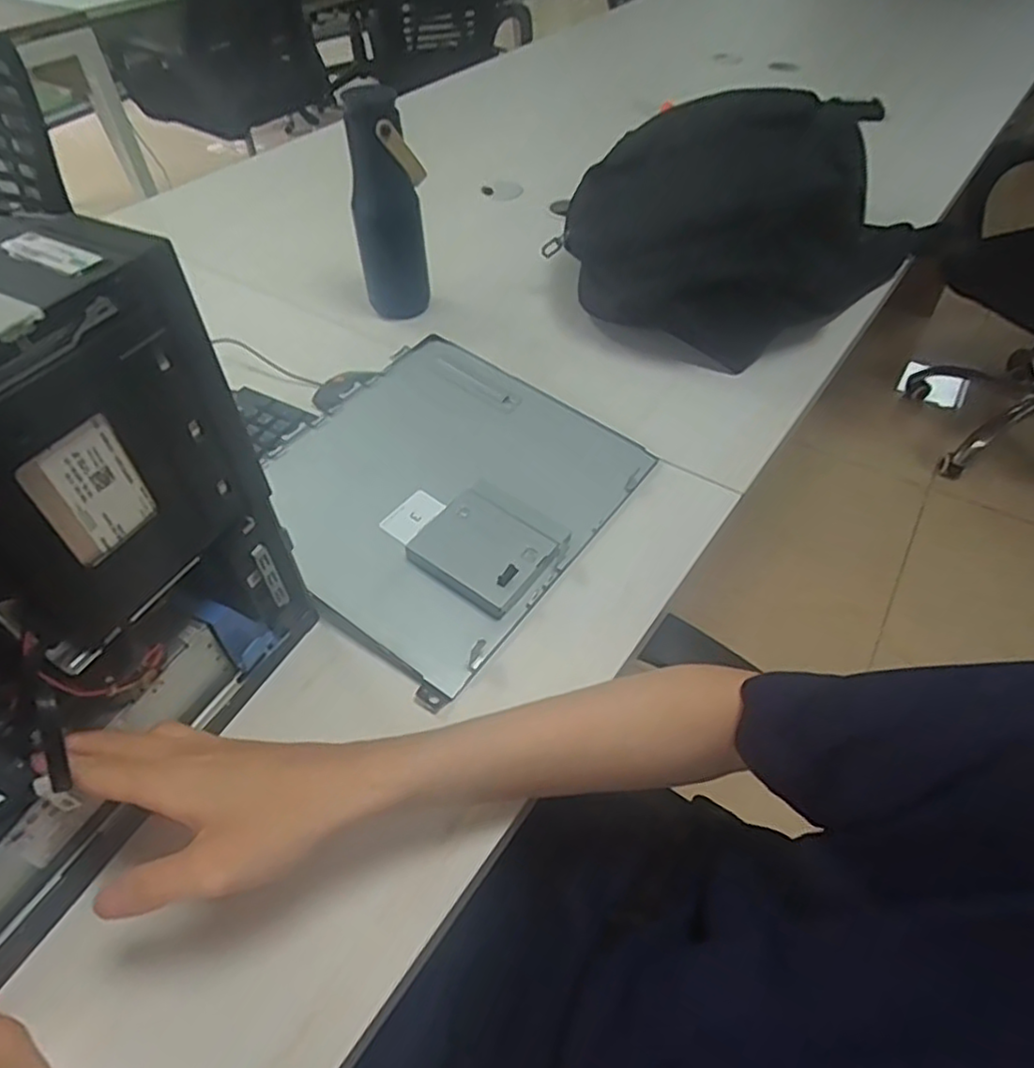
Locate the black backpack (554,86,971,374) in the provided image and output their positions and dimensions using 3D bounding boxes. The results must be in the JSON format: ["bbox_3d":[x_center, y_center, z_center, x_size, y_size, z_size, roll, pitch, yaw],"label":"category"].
[{"bbox_3d":[0.257,-0.380,0.790,0.310,0.159,0.417,35,58,28],"label":"black backpack"}]

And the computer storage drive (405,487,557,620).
[{"bbox_3d":[-0.026,0.012,0.535,0.092,0.015,0.081,34,58,17],"label":"computer storage drive"}]

